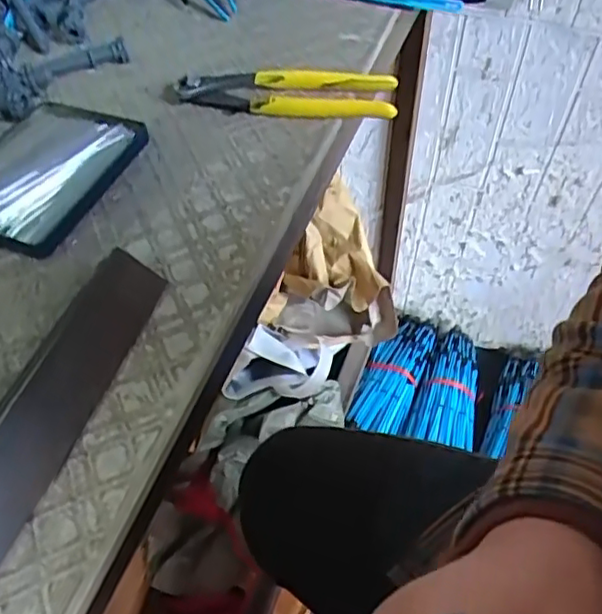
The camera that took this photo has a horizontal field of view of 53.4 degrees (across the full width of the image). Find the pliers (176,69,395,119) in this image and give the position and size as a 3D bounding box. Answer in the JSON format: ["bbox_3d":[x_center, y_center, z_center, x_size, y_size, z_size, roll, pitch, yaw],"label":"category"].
[{"bbox_3d":[-0.013,-0.161,0.448,0.162,0.025,0.041,6,53,6],"label":"pliers"}]

